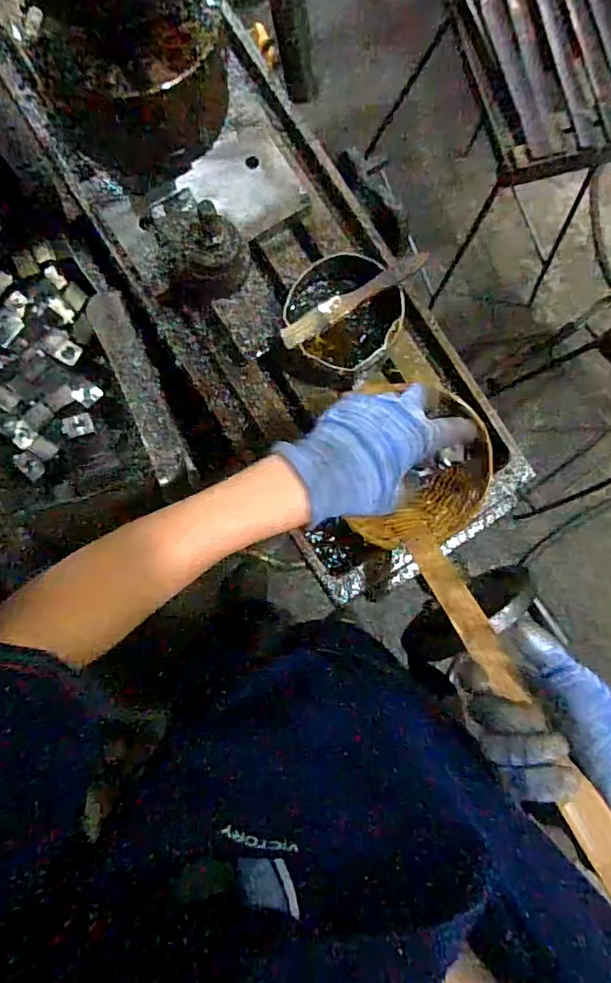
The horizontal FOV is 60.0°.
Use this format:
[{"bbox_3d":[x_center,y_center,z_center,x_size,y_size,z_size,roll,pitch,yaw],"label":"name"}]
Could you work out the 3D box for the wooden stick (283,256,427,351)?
[{"bbox_3d":[0.043,-0.171,0.468,0.146,0.010,0.019,-33,88,-7],"label":"wooden stick"}]

